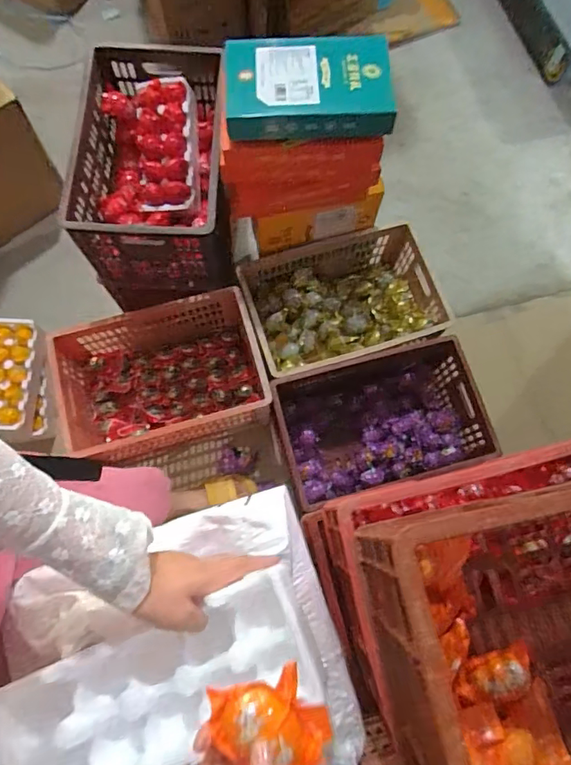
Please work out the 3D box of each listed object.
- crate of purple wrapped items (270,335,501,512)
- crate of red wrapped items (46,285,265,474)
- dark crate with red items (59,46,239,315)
[{"bbox_3d":[0.231,0.106,1.250,0.491,0.220,0.312,-14,75,-5],"label":"crate of purple wrapped items"},{"bbox_3d":[-0.312,0.000,1.255,0.501,0.234,0.309,-13,75,-5],"label":"crate of red wrapped items"},{"bbox_3d":[-0.296,-0.475,1.168,0.328,0.275,0.483,-2,74,-2],"label":"dark crate with red items"}]

